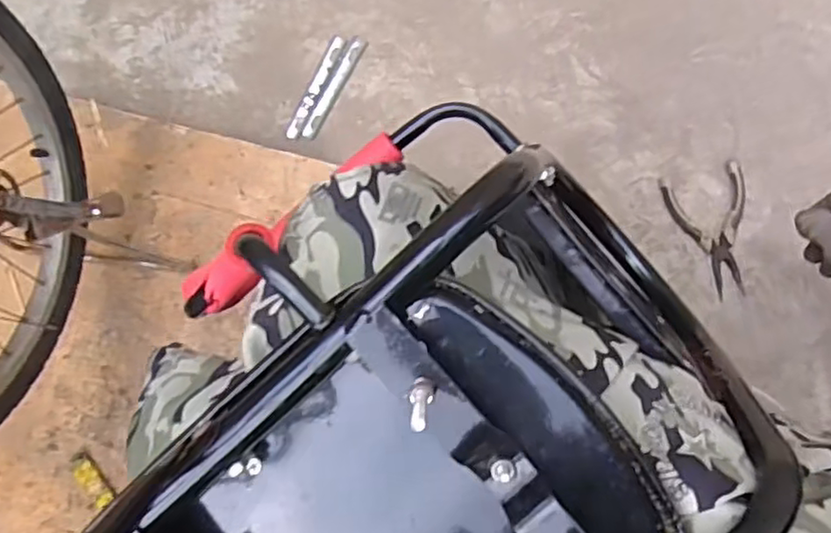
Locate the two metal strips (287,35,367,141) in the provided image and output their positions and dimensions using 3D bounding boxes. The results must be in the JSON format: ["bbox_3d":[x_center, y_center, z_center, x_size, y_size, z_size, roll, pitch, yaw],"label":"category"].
[{"bbox_3d":[-0.117,-0.230,0.843,0.045,0.005,0.148,30,94,9],"label":"two metal strips"}]

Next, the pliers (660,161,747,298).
[{"bbox_3d":[0.346,-0.040,0.752,0.088,0.013,0.147,-15,86,9],"label":"pliers"}]

